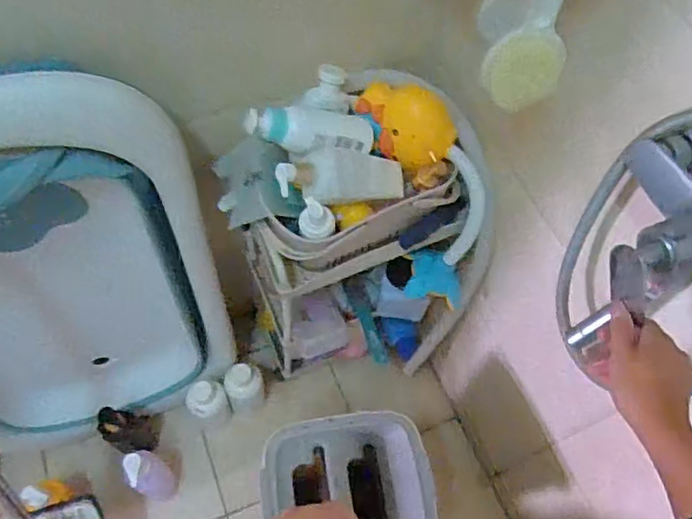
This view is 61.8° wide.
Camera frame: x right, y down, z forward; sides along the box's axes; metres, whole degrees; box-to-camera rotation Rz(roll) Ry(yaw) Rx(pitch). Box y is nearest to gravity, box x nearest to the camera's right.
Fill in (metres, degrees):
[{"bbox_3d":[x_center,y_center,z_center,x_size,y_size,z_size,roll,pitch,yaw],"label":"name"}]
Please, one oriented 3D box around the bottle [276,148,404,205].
[{"bbox_3d":[0.003,-0.103,0.737,0.190,0.064,0.052,-5,58,-38],"label":"bottle"}]

